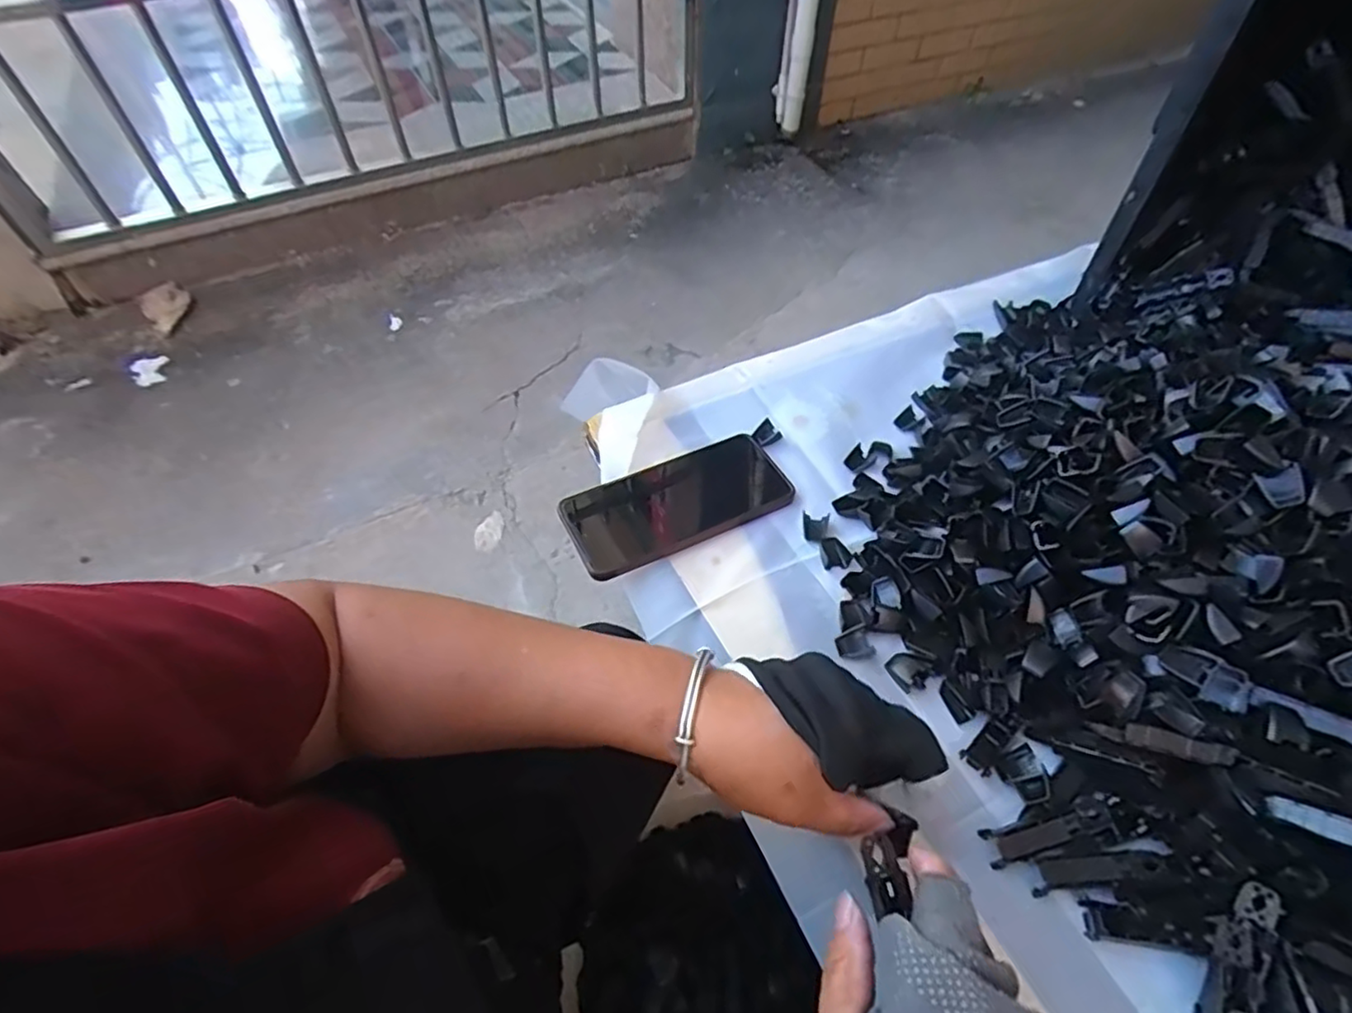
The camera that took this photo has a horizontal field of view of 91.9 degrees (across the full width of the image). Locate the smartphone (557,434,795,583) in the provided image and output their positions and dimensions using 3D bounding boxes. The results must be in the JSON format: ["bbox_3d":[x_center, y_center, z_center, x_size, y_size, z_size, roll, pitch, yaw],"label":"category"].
[{"bbox_3d":[0.002,-0.002,0.502,0.167,0.012,0.081,-21,56,-16],"label":"smartphone"}]

